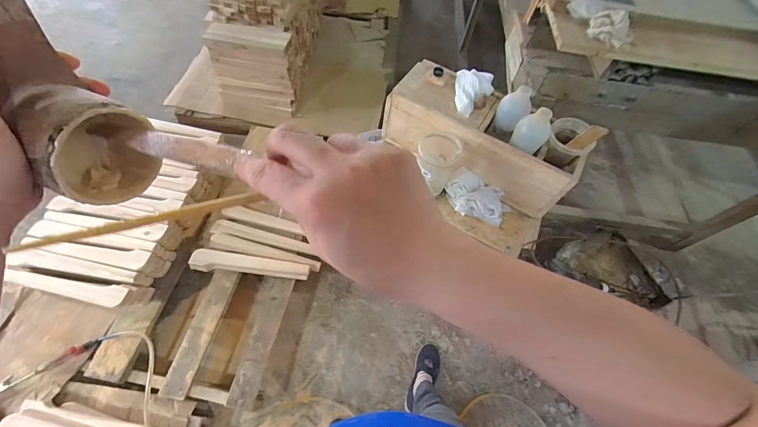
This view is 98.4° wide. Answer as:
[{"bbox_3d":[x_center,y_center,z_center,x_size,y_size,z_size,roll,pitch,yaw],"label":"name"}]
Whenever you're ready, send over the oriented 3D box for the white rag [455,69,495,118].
[{"bbox_3d":[0.254,-0.321,0.868,0.099,0.037,0.143,8,60,-1],"label":"white rag"}]

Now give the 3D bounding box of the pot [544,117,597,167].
[{"bbox_3d":[0.470,-0.180,0.832,0.090,0.088,0.095,17,60,4],"label":"pot"}]

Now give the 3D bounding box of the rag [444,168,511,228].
[{"bbox_3d":[0.276,-0.044,0.913,0.183,0.068,0.105,30,62,12],"label":"rag"}]

